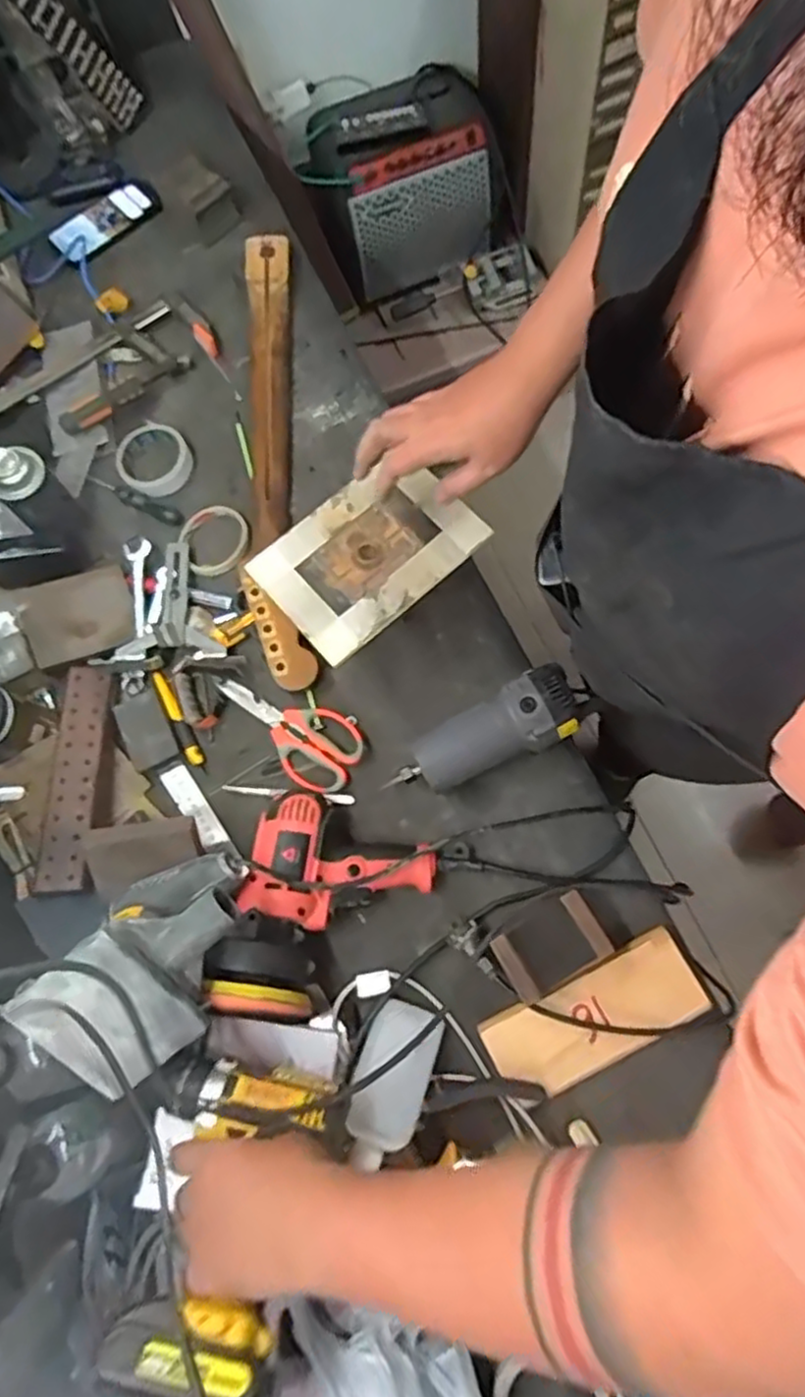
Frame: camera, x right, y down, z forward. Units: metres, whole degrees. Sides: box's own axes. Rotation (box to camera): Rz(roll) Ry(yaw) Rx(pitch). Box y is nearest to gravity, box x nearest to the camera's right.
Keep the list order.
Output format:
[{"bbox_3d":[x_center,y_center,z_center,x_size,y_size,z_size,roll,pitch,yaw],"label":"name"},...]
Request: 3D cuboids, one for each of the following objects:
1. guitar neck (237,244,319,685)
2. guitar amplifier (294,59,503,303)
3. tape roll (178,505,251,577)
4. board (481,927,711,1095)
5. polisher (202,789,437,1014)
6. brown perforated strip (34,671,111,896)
[{"bbox_3d":[-0.161,-0.311,0.860,0.072,0.034,0.623,-7,72,4],"label":"guitar neck"},{"bbox_3d":[0.001,-0.943,1.288,0.329,0.244,0.207,-24,72,-1],"label":"guitar amplifier"},{"bbox_3d":[-0.225,-0.193,0.847,0.081,0.019,0.096,-28,72,-3],"label":"tape roll"},{"bbox_3d":[0.176,0.291,0.642,0.197,0.017,0.080,-28,72,-2],"label":"board"},{"bbox_3d":[-0.070,0.187,0.657,0.178,0.103,0.195,9,74,9],"label":"polisher"},{"bbox_3d":[-0.344,0.076,0.738,0.049,0.013,0.244,-1,64,-5],"label":"brown perforated strip"}]

